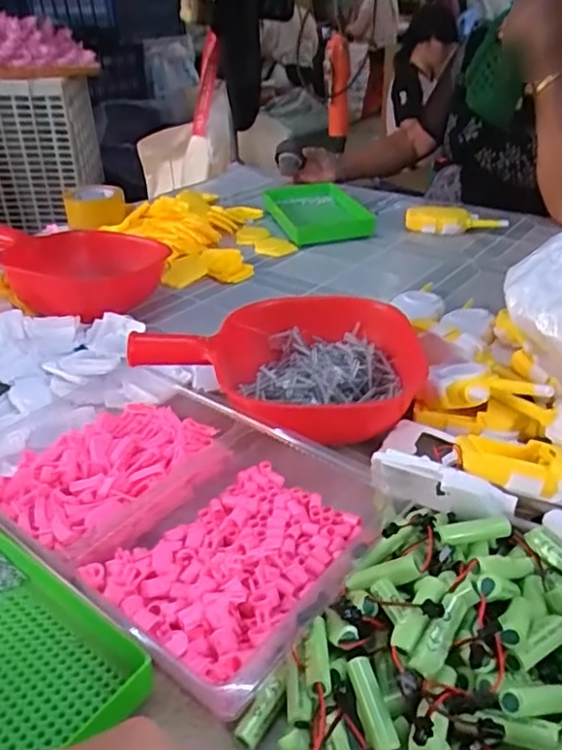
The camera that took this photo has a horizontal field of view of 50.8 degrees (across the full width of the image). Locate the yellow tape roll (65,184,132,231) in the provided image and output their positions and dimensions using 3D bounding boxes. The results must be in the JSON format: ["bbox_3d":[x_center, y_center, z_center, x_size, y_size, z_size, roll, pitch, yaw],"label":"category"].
[{"bbox_3d":[-0.361,-0.328,1.149,0.109,0.067,0.119,-14,35,-19],"label":"yellow tape roll"}]

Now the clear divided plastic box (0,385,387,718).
[{"bbox_3d":[-0.083,0.094,0.487,0.320,0.040,0.229,23,39,32],"label":"clear divided plastic box"}]

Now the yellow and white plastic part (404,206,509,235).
[{"bbox_3d":[0.305,-0.265,1.037,0.172,0.036,0.051,5,33,9],"label":"yellow and white plastic part"}]

